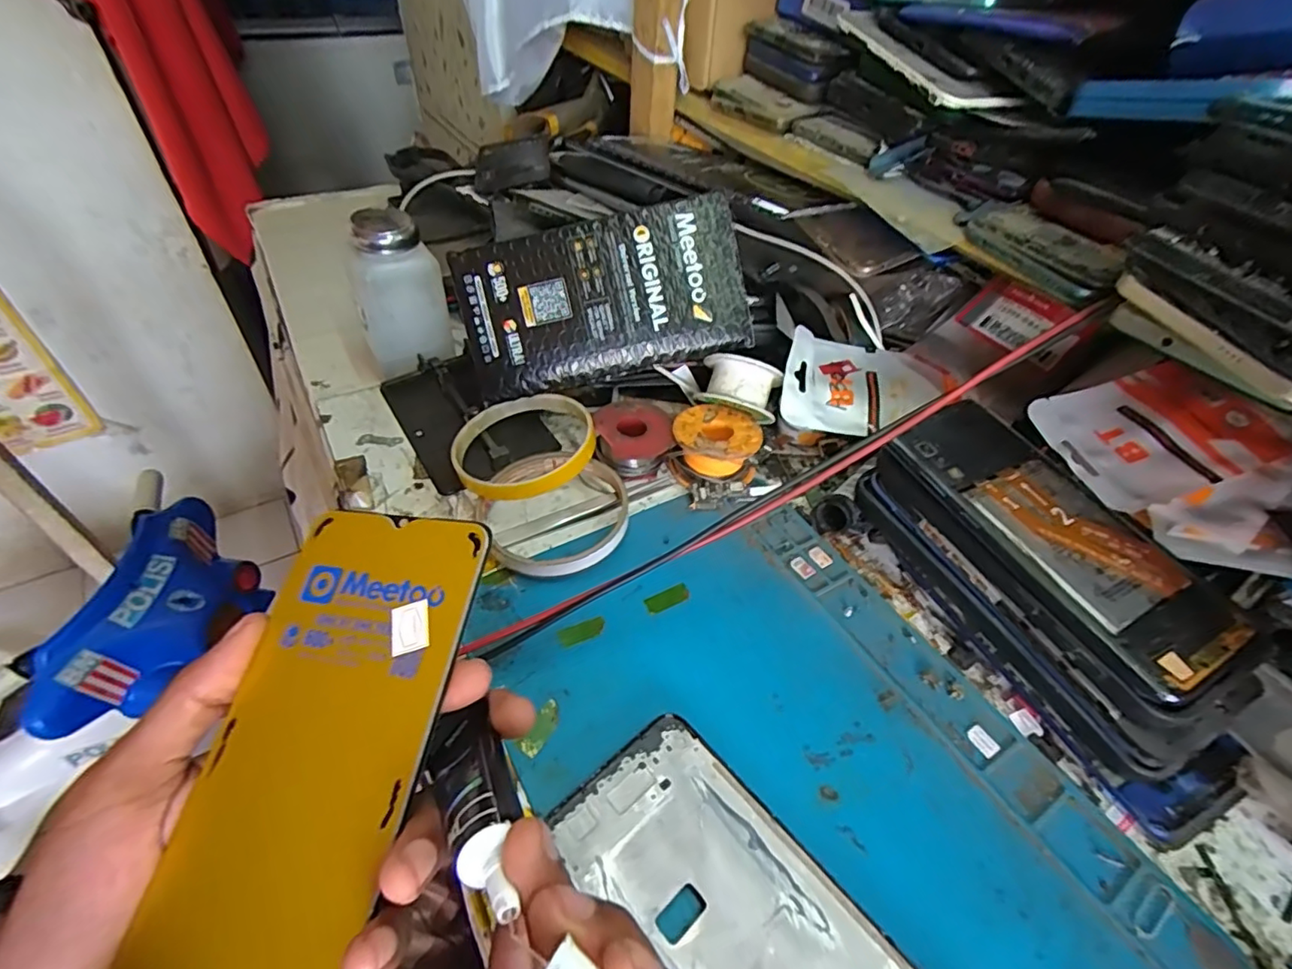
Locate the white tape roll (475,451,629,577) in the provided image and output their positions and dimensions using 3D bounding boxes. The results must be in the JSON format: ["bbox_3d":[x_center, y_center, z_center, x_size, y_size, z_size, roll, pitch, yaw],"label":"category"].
[{"bbox_3d":[-0.050,0.015,0.325,0.079,0.019,0.083,3,45,-3],"label":"white tape roll"}]

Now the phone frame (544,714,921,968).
[{"bbox_3d":[0.040,0.160,0.200,0.071,0.007,0.158,-31,55,-31],"label":"phone frame"}]

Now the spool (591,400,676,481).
[{"bbox_3d":[-0.008,-0.028,0.366,0.045,0.027,0.048,3,45,-3],"label":"spool"}]

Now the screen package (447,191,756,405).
[{"bbox_3d":[-0.026,-0.112,0.358,0.171,0.092,0.012,-13,9,0],"label":"screen package"}]

